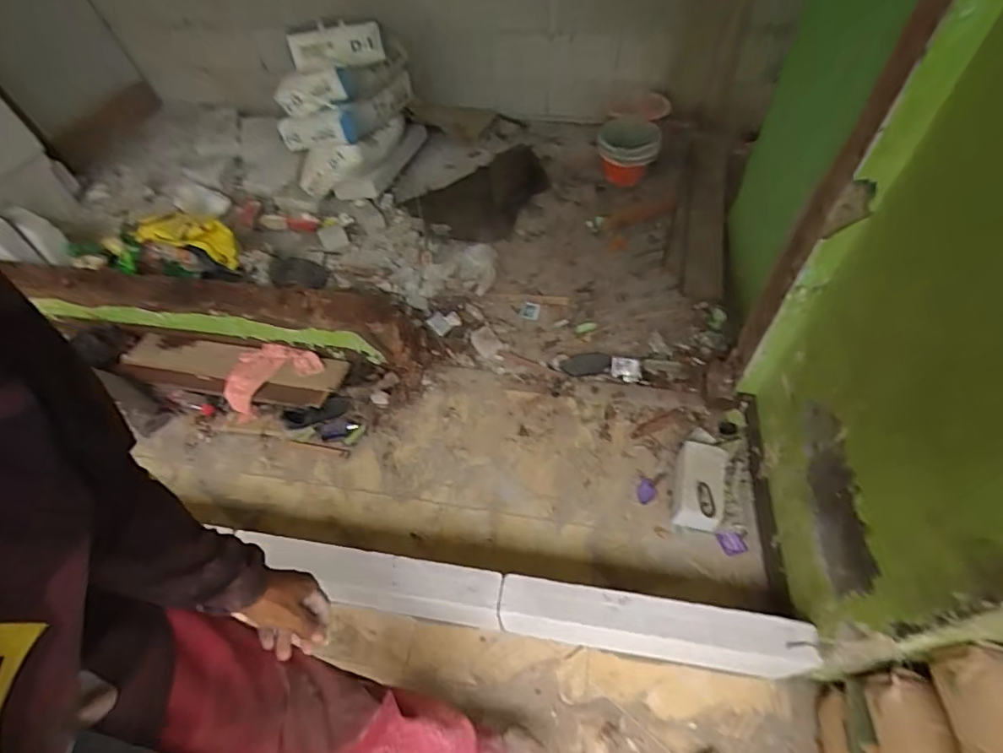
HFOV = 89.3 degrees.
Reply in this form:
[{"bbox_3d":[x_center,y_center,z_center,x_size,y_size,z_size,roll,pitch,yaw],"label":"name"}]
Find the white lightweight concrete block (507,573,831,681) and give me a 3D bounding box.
[{"bbox_3d":[0.296,0.530,1.062,0.591,0.225,0.090,5,53,7],"label":"white lightweight concrete block"}]

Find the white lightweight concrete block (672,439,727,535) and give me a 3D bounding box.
[{"bbox_3d":[0.523,0.275,1.325,0.118,0.108,0.232,14,55,13],"label":"white lightweight concrete block"}]

